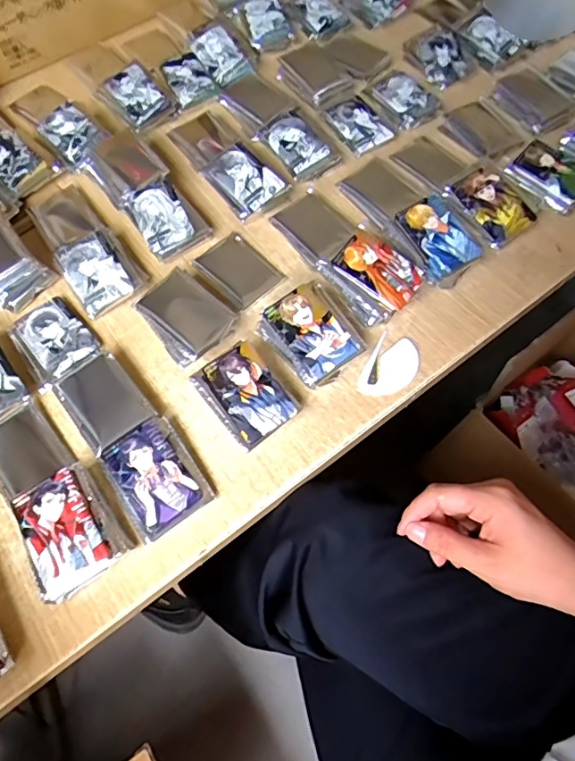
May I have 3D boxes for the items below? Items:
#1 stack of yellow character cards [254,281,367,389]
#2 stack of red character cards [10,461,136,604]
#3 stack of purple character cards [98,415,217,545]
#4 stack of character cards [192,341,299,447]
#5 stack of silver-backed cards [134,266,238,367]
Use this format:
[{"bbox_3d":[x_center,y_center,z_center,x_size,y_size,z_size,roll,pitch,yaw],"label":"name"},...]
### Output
[{"bbox_3d":[0.024,-0.042,0.475,0.069,0.042,0.088,-33,65,-14],"label":"stack of yellow character cards"},{"bbox_3d":[-0.176,0.120,0.401,0.068,0.032,0.086,-33,65,-14],"label":"stack of red character cards"},{"bbox_3d":[-0.112,0.081,0.426,0.066,0.020,0.089,-34,66,-14],"label":"stack of purple character cards"},{"bbox_3d":[-0.038,0.014,0.453,0.062,0.032,0.087,-37,66,-15],"label":"stack of character cards"},{"bbox_3d":[-0.098,-0.061,0.494,0.067,0.029,0.088,-42,68,-17],"label":"stack of silver-backed cards"}]

